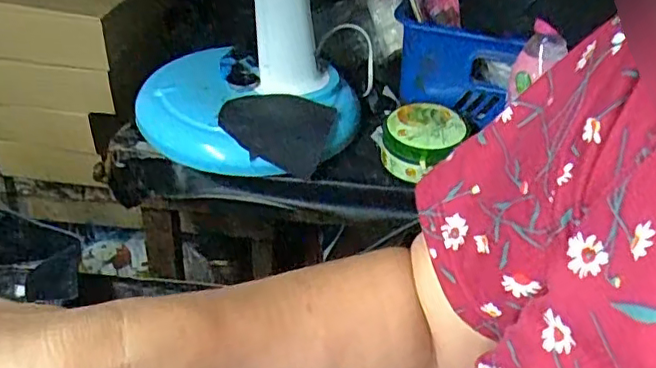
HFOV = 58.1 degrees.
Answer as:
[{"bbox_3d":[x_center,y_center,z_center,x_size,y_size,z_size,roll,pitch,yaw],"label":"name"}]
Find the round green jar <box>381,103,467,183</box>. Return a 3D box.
[{"bbox_3d":[0.115,-0.051,0.724,0.093,0.062,0.101,5,35,4],"label":"round green jar"}]

